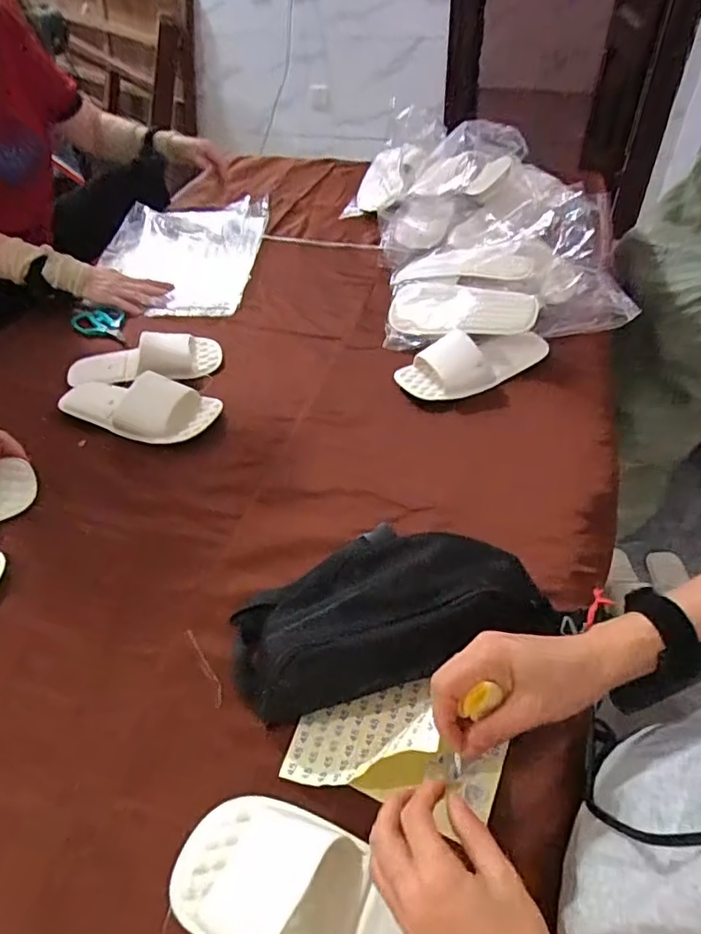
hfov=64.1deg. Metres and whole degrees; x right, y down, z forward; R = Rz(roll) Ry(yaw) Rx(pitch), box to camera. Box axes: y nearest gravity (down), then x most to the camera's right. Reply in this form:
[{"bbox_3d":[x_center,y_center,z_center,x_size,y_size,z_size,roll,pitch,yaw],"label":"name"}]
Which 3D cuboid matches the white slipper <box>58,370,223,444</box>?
[{"bbox_3d":[-0.301,-0.088,0.775,0.225,0.044,0.089,10,50,10],"label":"white slipper"}]

